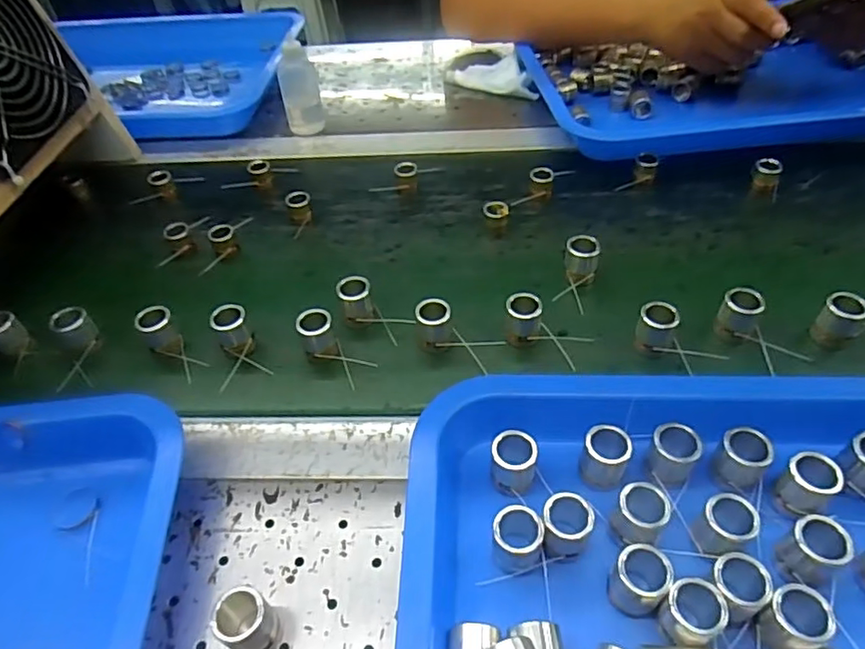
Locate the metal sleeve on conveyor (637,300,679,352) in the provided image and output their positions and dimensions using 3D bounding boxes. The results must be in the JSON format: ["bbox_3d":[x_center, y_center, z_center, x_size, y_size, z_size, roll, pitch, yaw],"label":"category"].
[{"bbox_3d":[0.144,0.004,0.377,0.023,0.033,0.019,19,51,19],"label":"metal sleeve on conveyor"}]

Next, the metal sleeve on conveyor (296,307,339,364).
[{"bbox_3d":[-0.075,0.005,0.384,0.021,0.026,0.021,-15,48,-11],"label":"metal sleeve on conveyor"}]

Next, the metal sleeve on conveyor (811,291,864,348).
[{"bbox_3d":[0.260,-0.003,0.374,0.017,0.031,0.021,-28,52,-21],"label":"metal sleeve on conveyor"}]

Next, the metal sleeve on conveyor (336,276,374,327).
[{"bbox_3d":[-0.053,-0.016,0.406,0.021,0.028,0.023,-6,47,-3],"label":"metal sleeve on conveyor"}]

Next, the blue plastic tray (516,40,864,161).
[{"bbox_3d":[0.293,-0.245,0.590,0.374,0.040,0.214,-6,47,-2],"label":"blue plastic tray"}]

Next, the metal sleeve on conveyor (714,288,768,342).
[{"bbox_3d":[0.199,-0.006,0.382,0.022,0.030,0.020,23,52,23],"label":"metal sleeve on conveyor"}]

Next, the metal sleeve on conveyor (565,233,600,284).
[{"bbox_3d":[0.107,-0.044,0.425,0.023,0.032,0.025,11,49,13],"label":"metal sleeve on conveyor"}]

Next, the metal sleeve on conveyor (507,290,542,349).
[{"bbox_3d":[0.060,-0.004,0.386,0.022,0.030,0.019,3,47,6],"label":"metal sleeve on conveyor"}]

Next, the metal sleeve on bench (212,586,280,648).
[{"bbox_3d":[-0.082,0.134,0.263,0.020,0.033,0.022,-2,47,2],"label":"metal sleeve on bench"}]

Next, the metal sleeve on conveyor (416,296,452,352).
[{"bbox_3d":[0.001,0.000,0.388,0.023,0.028,0.022,-2,47,2],"label":"metal sleeve on conveyor"}]

